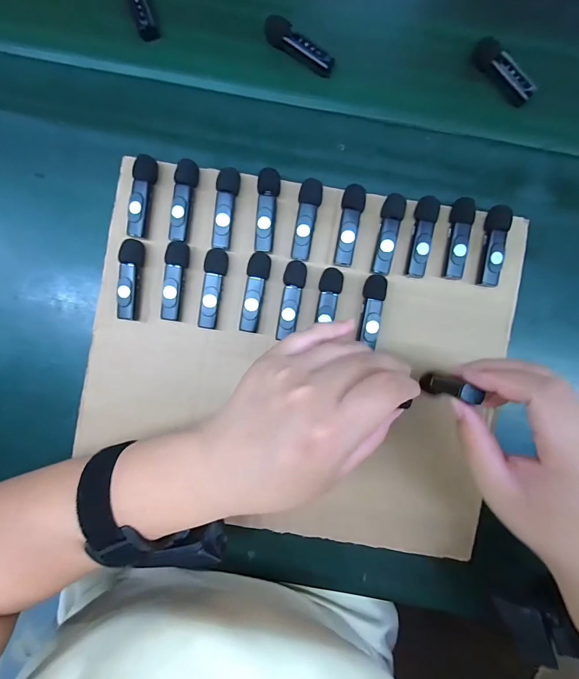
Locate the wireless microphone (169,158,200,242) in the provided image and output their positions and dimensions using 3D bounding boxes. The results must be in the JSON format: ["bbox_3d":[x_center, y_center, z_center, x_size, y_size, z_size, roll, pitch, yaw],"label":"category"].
[{"bbox_3d":[-0.087,-0.113,0.292,0.016,0.015,0.064,10,90,1],"label":"wireless microphone"}]

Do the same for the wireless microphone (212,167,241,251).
[{"bbox_3d":[-0.053,-0.107,0.293,0.017,0.014,0.065,9,90,1],"label":"wireless microphone"}]

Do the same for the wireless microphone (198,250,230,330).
[{"bbox_3d":[-0.063,-0.042,0.296,0.017,0.016,0.065,8,90,1],"label":"wireless microphone"}]

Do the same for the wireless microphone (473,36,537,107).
[{"bbox_3d":[0.187,-0.233,0.310,0.063,0.020,0.021,43,90,0],"label":"wireless microphone"}]

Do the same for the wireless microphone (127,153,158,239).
[{"bbox_3d":[-0.121,-0.117,0.294,0.017,0.016,0.064,9,90,1],"label":"wireless microphone"}]

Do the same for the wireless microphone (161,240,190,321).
[{"bbox_3d":[-0.094,-0.048,0.296,0.017,0.017,0.065,7,90,1],"label":"wireless microphone"}]

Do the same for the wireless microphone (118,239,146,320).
[{"bbox_3d":[-0.132,-0.050,0.296,0.015,0.017,0.065,6,90,1],"label":"wireless microphone"}]

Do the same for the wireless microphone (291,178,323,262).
[{"bbox_3d":[0.014,-0.098,0.295,0.017,0.018,0.064,10,90,1],"label":"wireless microphone"}]

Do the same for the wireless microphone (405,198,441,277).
[{"bbox_3d":[0.110,-0.084,0.295,0.018,0.017,0.065,8,90,1],"label":"wireless microphone"}]

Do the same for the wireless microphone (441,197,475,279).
[{"bbox_3d":[0.139,-0.082,0.292,0.017,0.018,0.062,8,90,1],"label":"wireless microphone"}]

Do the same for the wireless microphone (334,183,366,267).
[{"bbox_3d":[0.049,-0.093,0.295,0.018,0.018,0.065,11,90,1],"label":"wireless microphone"}]

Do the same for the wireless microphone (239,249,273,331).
[{"bbox_3d":[-0.028,-0.039,0.294,0.017,0.014,0.065,9,90,1],"label":"wireless microphone"}]

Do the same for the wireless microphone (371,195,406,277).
[{"bbox_3d":[0.081,-0.087,0.295,0.018,0.017,0.065,13,90,1],"label":"wireless microphone"}]

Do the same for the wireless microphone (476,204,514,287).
[{"bbox_3d":[0.168,-0.076,0.295,0.016,0.017,0.064,9,90,1],"label":"wireless microphone"}]

